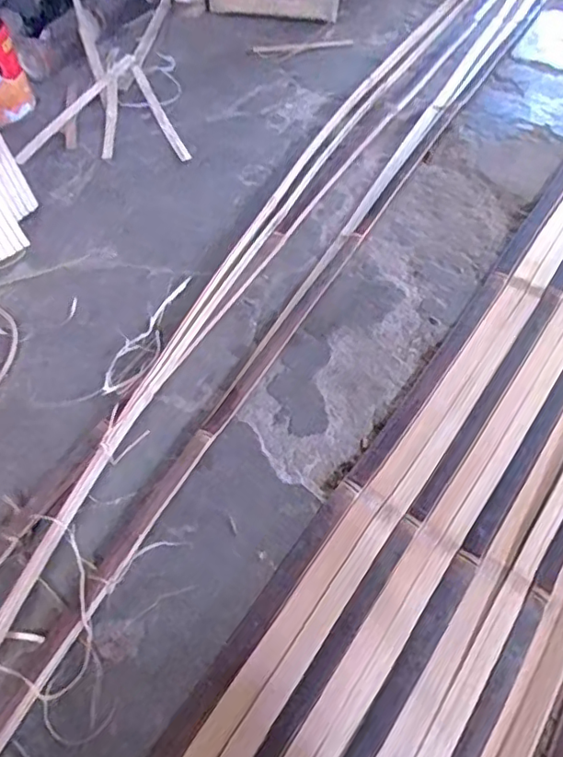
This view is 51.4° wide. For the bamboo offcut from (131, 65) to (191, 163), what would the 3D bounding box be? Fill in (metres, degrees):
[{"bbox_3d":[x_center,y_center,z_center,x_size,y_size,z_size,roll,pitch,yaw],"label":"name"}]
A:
[{"bbox_3d":[-0.244,-0.530,1.158,0.025,0.011,0.357,-21,56,-11],"label":"bamboo offcut"}]

